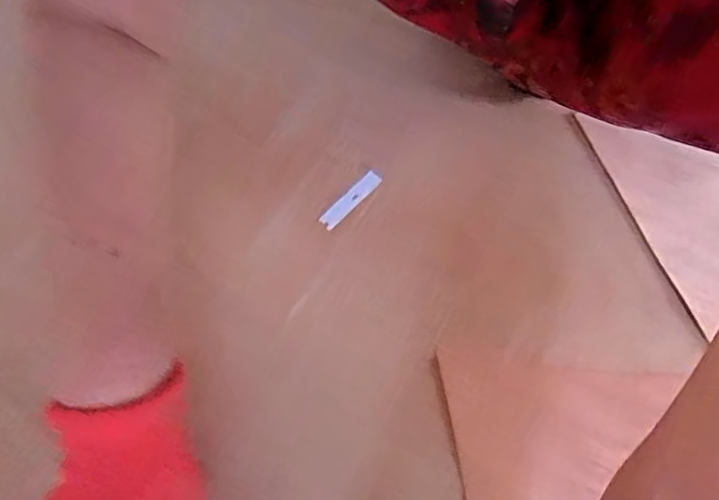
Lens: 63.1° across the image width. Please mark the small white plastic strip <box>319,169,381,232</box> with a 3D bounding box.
[{"bbox_3d":[-0.006,-0.039,0.449,0.014,0.004,0.059,40,69,17],"label":"small white plastic strip"}]

